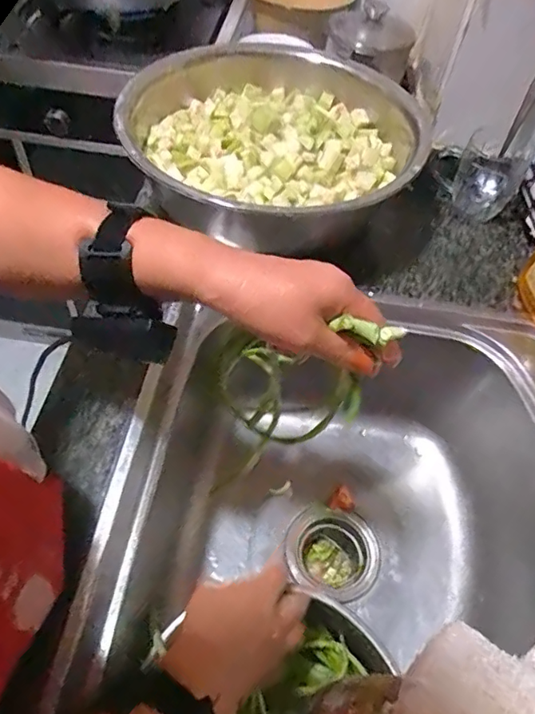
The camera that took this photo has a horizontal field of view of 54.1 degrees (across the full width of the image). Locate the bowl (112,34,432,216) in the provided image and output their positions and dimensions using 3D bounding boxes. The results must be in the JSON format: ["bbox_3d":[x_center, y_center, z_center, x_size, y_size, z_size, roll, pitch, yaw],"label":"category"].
[{"bbox_3d":[-0.009,-0.269,0.600,0.314,0.068,0.295,-25,57,-19],"label":"bowl"}]

